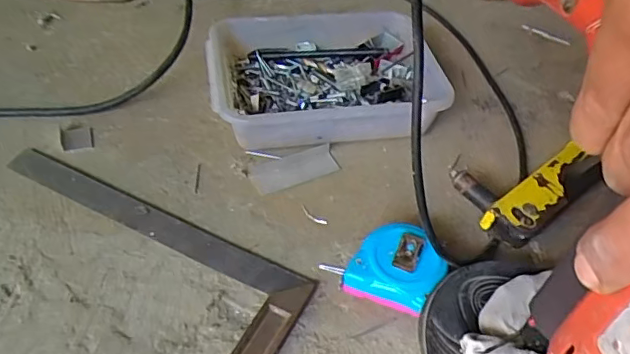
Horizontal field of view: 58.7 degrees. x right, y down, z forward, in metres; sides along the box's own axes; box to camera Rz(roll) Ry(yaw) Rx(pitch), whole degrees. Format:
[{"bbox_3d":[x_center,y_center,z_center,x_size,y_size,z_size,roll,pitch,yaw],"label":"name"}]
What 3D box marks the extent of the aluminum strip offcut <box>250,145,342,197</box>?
[{"bbox_3d":[-0.019,-0.008,0.520,0.081,0.009,0.035,-16,50,-19],"label":"aluminum strip offcut"}]

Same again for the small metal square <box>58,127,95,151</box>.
[{"bbox_3d":[-0.226,-0.036,0.530,0.028,0.004,0.031,-10,52,-20],"label":"small metal square"}]

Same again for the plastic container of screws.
[{"bbox_3d":[0.003,-0.098,0.577,0.217,0.056,0.182,-6,47,-9],"label":"plastic container of screws"}]

